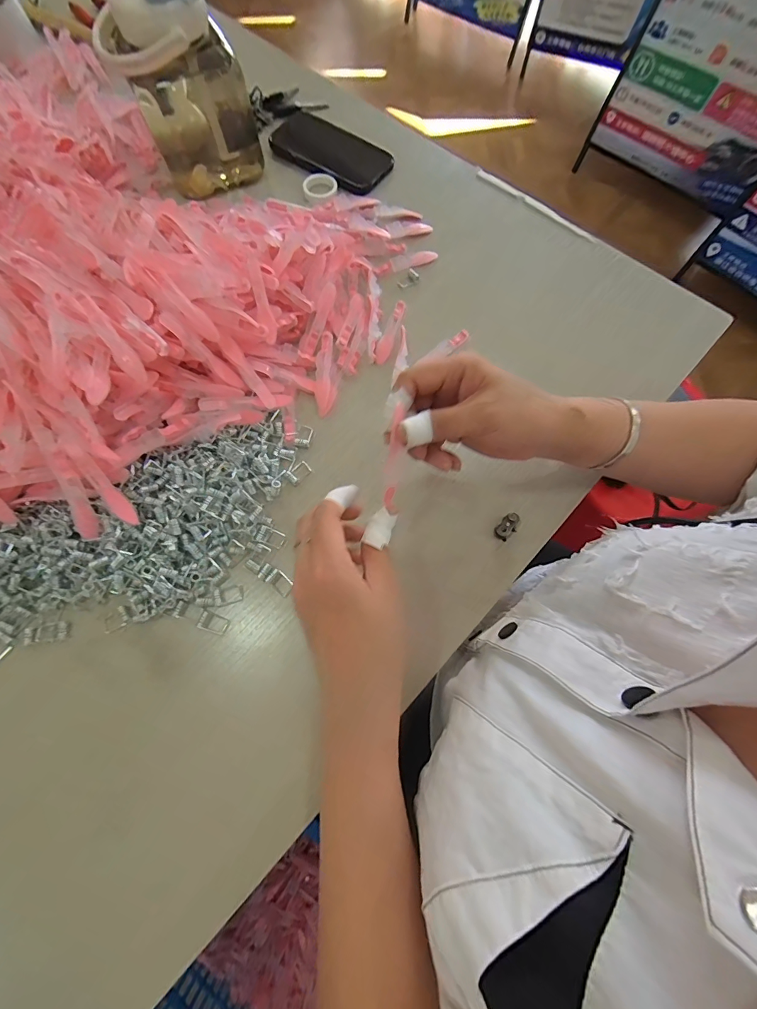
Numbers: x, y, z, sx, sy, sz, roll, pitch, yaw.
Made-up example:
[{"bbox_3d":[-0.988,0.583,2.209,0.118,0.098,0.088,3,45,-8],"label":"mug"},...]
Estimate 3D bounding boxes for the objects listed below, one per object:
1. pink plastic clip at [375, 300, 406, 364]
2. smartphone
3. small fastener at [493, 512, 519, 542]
[{"bbox_3d":[0.013,-0.179,0.410,0.015,0.006,0.077,20,73,6],"label":"pink plastic clip"},{"bbox_3d":[-0.066,-0.449,0.498,0.166,0.010,0.081,37,76,11],"label":"smartphone"},{"bbox_3d":[0.109,0.020,0.338,0.023,0.016,0.015,-39,76,-12],"label":"small fastener"}]

